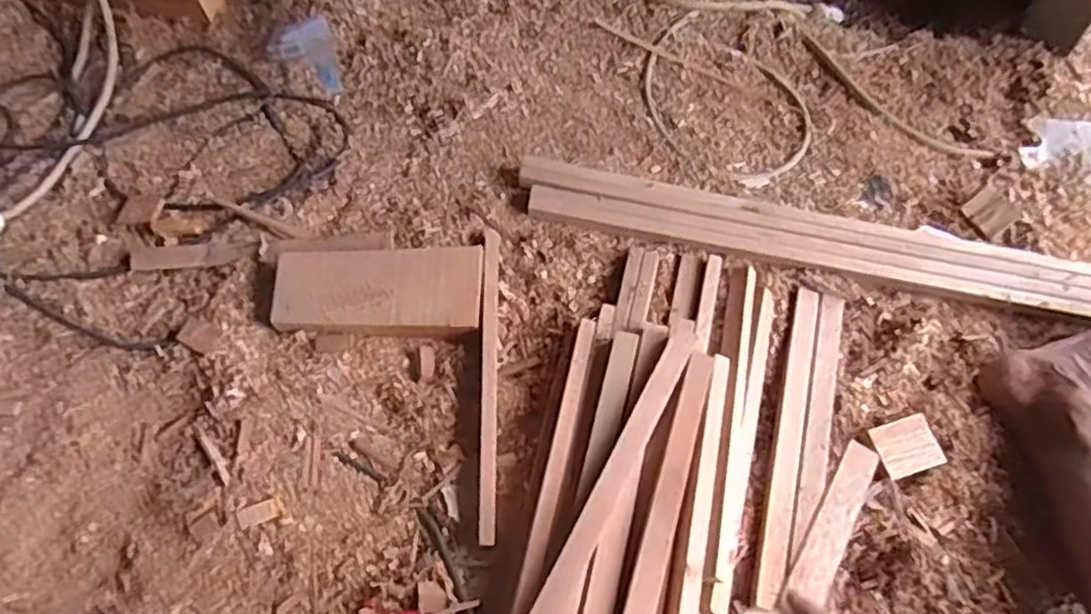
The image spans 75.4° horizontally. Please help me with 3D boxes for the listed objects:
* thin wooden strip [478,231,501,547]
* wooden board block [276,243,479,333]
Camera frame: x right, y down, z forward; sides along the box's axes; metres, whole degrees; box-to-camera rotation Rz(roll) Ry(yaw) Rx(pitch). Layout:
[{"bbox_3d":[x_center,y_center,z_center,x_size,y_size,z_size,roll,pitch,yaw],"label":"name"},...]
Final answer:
[{"bbox_3d":[-0.060,0.065,0.731,0.020,0.023,0.345,-1,56,-1],"label":"thin wooden strip"},{"bbox_3d":[-0.180,-0.015,0.773,0.221,0.028,0.101,-2,56,-2],"label":"wooden board block"}]

